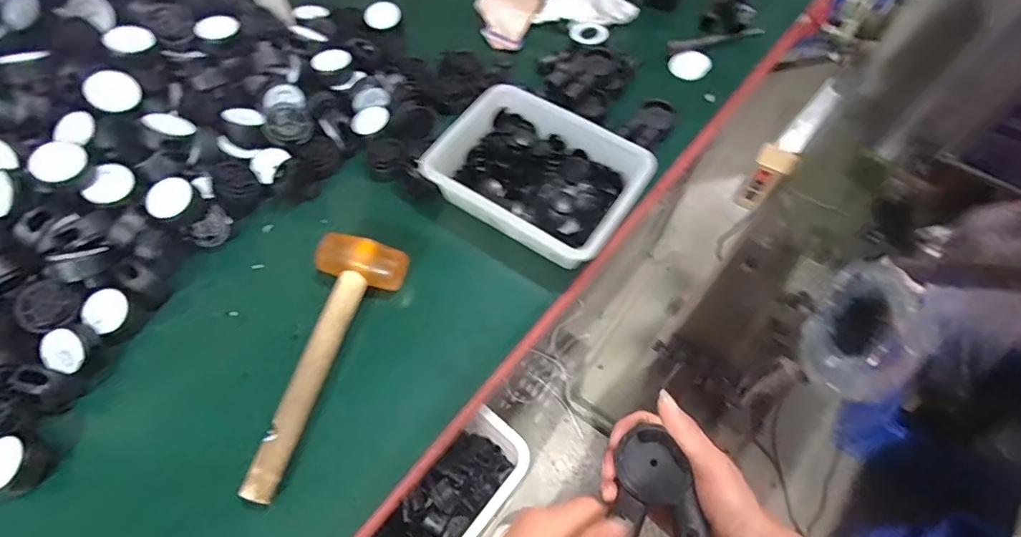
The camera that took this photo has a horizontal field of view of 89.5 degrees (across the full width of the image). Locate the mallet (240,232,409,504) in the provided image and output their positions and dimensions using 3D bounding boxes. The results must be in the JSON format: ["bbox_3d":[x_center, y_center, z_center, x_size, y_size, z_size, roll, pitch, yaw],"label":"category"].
[{"bbox_3d":[-0.201,0.086,0.530,0.090,0.041,0.280,16,61,9],"label":"mallet"}]

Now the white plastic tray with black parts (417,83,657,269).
[{"bbox_3d":[0.028,-0.113,0.631,0.228,0.065,0.171,31,64,16],"label":"white plastic tray with black parts"}]

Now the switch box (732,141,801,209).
[{"bbox_3d":[0.404,-0.145,0.823,0.054,0.109,0.047,34,65,18],"label":"switch box"}]

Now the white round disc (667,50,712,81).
[{"bbox_3d":[0.269,-0.306,0.773,0.059,0.013,0.059,0,60,0],"label":"white round disc"}]

